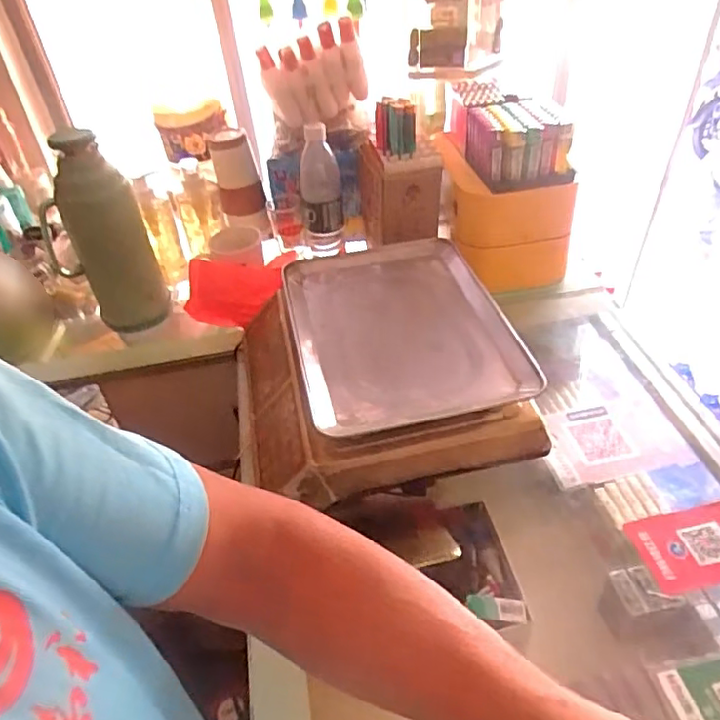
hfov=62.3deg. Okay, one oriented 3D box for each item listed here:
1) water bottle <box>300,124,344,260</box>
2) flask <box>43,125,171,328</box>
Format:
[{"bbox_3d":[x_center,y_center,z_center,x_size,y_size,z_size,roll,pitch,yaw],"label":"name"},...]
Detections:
[{"bbox_3d":[-0.063,-0.270,0.951,0.064,0.202,0.056,-7,41,-1],"label":"water bottle"},{"bbox_3d":[-0.374,-0.177,0.847,0.131,0.287,0.108,-25,44,-20],"label":"flask"}]

